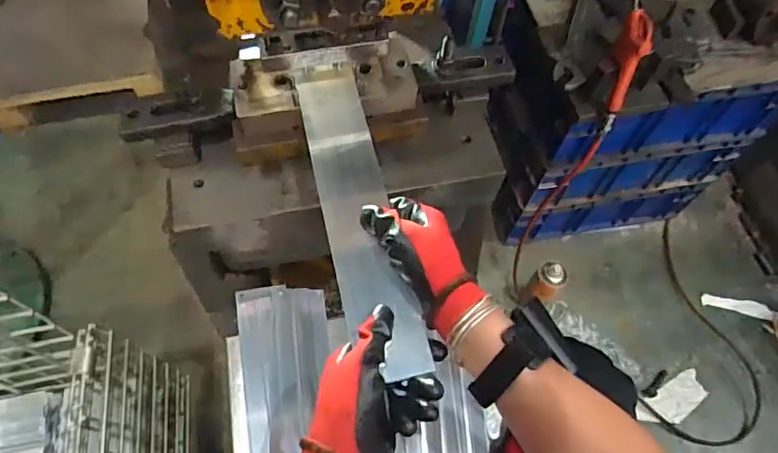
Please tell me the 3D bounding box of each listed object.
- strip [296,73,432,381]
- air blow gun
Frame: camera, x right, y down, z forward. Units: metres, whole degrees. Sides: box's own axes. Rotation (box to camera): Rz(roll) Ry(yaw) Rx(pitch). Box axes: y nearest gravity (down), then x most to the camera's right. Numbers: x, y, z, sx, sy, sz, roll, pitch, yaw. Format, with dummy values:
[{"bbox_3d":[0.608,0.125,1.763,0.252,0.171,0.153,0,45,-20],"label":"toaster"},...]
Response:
[{"bbox_3d":[-0.030,-0.017,0.501,0.064,0.010,0.314,-10,62,-10],"label":"strip"},{"bbox_3d":[0.354,-0.224,0.803,0.027,0.180,0.055,0,39,-2],"label":"air blow gun"}]

